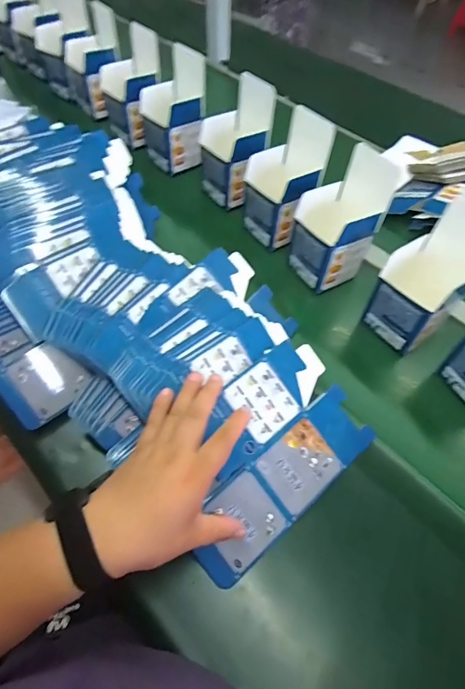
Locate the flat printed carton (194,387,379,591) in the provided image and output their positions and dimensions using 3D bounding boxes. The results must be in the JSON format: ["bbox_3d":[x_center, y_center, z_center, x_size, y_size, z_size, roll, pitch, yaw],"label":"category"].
[{"bbox_3d":[0.058,0.147,0.414,0.232,0.005,0.076,-37,87,-22],"label":"flat printed carton"}]

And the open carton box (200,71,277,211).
[{"bbox_3d":[0.002,-0.341,0.653,0.109,0.158,0.109,-36,62,-20],"label":"open carton box"}]

